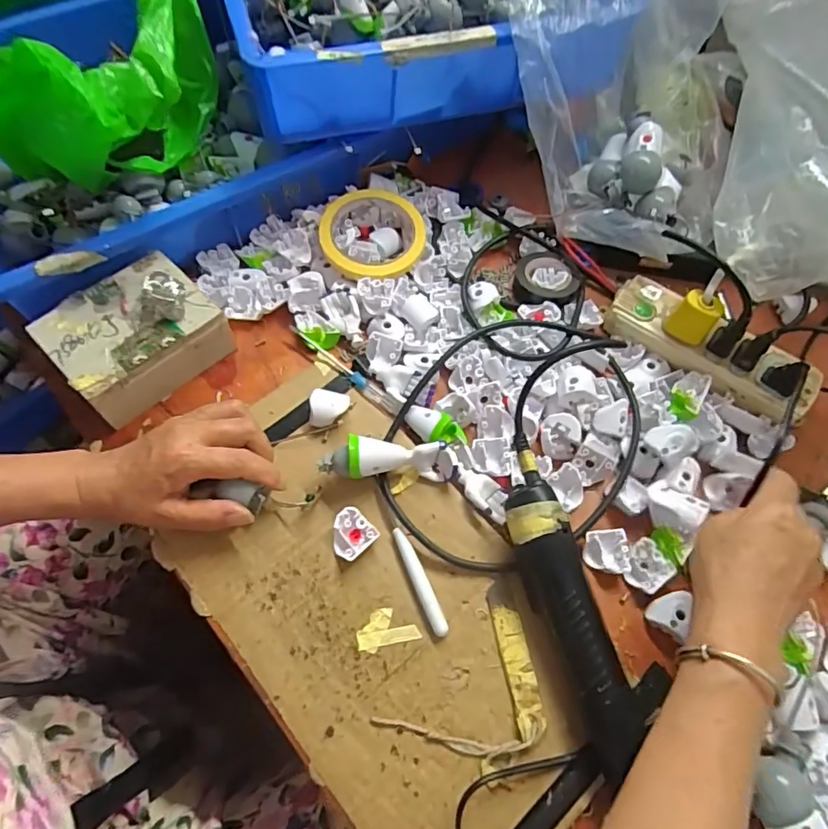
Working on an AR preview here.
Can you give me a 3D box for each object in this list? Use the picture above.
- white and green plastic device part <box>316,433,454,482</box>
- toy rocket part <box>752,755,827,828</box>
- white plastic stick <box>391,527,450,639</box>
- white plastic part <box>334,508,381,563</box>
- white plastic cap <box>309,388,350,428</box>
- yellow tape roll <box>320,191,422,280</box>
[{"bbox_3d":[-0.019,0.036,0.424,0.101,0.035,0.026,1,61,-3],"label":"white and green plastic device part"},{"bbox_3d":[0.225,0.244,0.327,0.033,0.027,0.069,-18,64,-13],"label":"toy rocket part"},{"bbox_3d":[0.005,0.118,0.395,0.012,0.006,0.079,-19,64,-14],"label":"white plastic stick"},{"bbox_3d":[-0.047,0.090,0.410,0.032,0.016,0.031,41,67,18],"label":"white plastic part"},{"bbox_3d":[-0.069,-0.005,0.453,0.032,0.019,0.031,0,61,-3],"label":"white plastic cap"},{"bbox_3d":[-0.034,-0.174,0.529,0.094,0.029,0.108,37,65,16],"label":"yellow tape roll"}]

